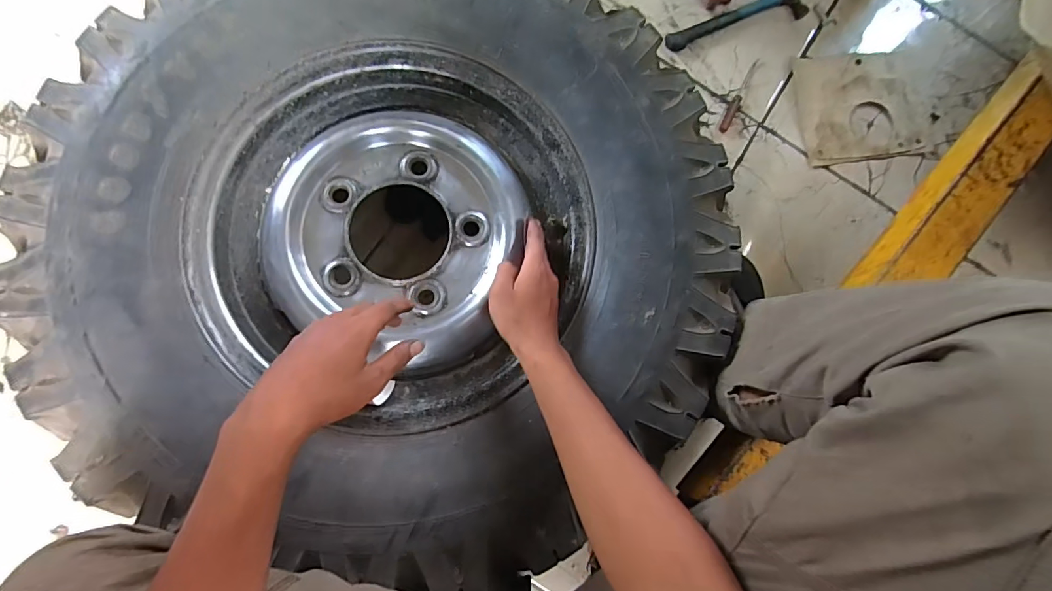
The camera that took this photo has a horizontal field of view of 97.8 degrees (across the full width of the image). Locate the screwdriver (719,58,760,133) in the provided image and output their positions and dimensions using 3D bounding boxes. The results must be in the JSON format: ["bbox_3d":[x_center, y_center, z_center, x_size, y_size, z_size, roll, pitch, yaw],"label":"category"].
[{"bbox_3d":[0.366,-0.343,0.785,0.019,0.010,0.152,27,80,-1],"label":"screwdriver"}]

